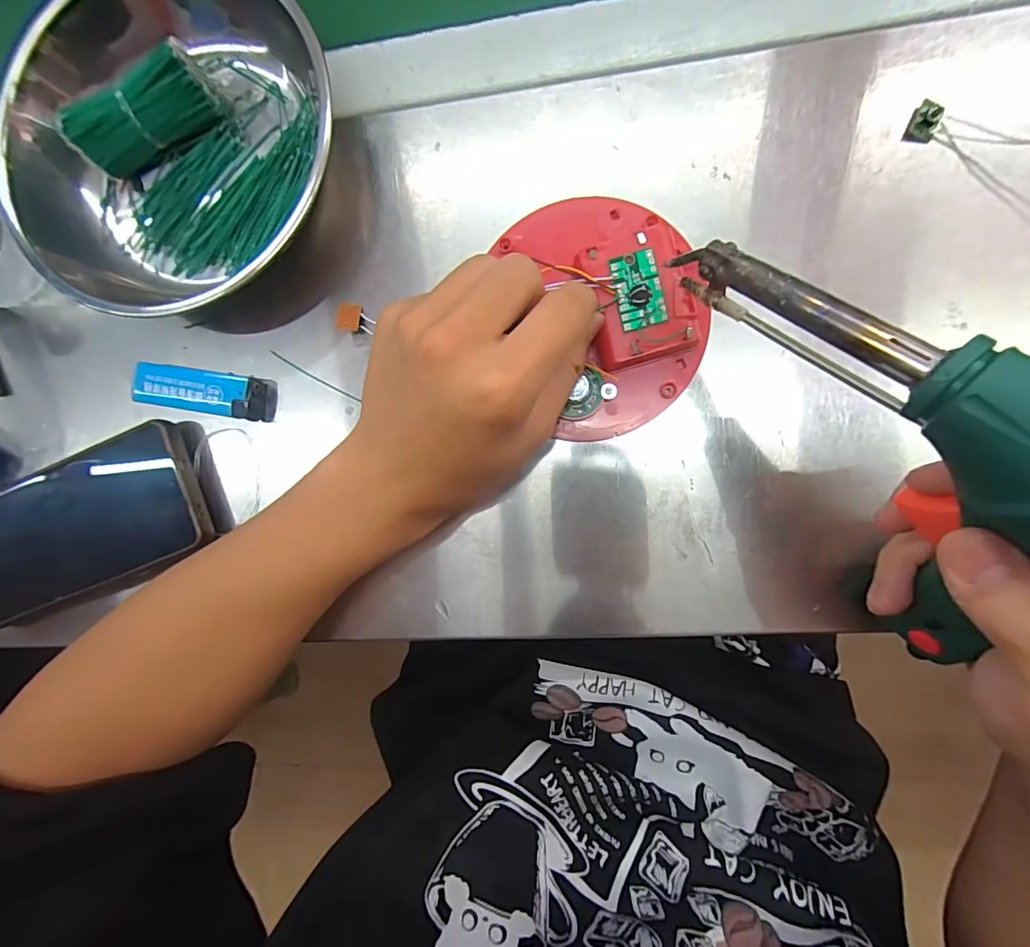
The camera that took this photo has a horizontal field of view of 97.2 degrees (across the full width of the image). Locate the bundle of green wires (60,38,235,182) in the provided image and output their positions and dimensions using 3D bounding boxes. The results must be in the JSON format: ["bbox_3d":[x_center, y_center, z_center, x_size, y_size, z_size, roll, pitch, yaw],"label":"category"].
[{"bbox_3d":[-0.203,-0.197,0.251,0.078,0.028,0.025,-29,85,5],"label":"bundle of green wires"}]

